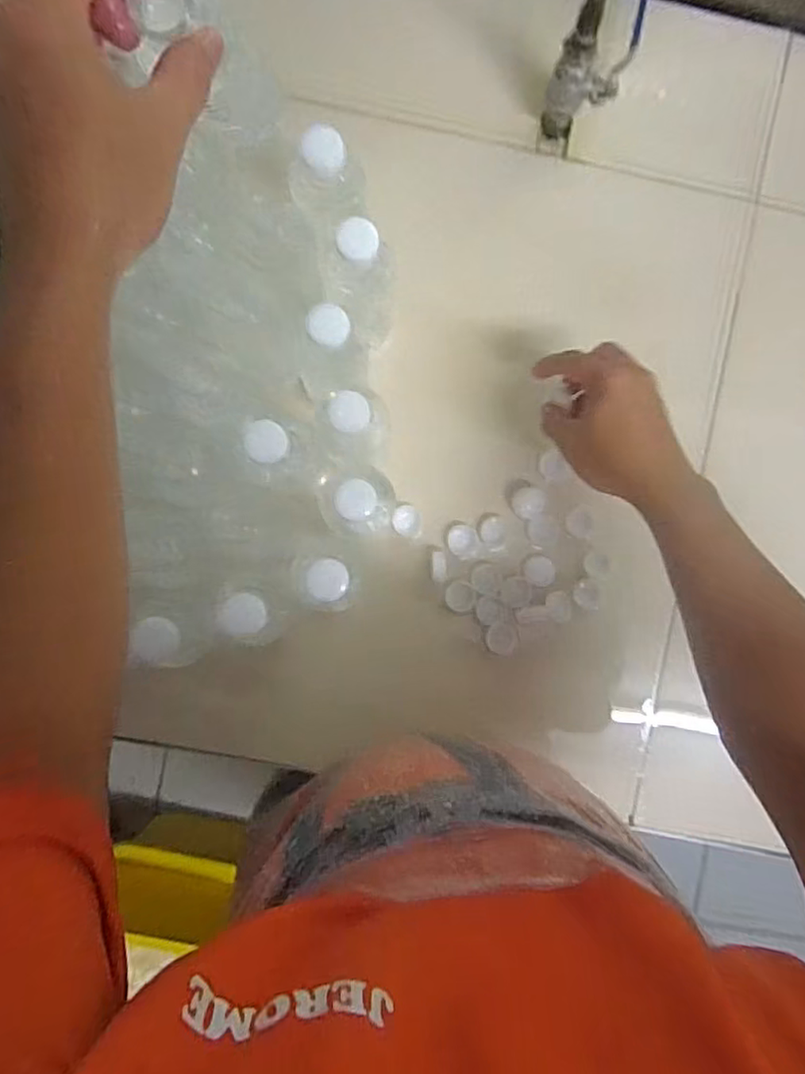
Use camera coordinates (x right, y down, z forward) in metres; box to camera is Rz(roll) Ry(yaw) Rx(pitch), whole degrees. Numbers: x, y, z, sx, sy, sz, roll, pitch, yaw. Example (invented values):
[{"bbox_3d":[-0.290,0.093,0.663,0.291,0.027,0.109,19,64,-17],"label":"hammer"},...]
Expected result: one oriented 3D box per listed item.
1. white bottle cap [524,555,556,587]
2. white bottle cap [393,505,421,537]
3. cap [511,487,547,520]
[{"bbox_3d":[0.127,0.032,0.589,0.028,0.007,0.027,0,91,-3],"label":"white bottle cap"},{"bbox_3d":[0.005,-0.015,0.580,0.027,0.013,0.029,0,91,-3],"label":"white bottle cap"},{"bbox_3d":[0.117,-0.031,0.587,0.029,0.011,0.029,0,91,-3],"label":"cap"}]

